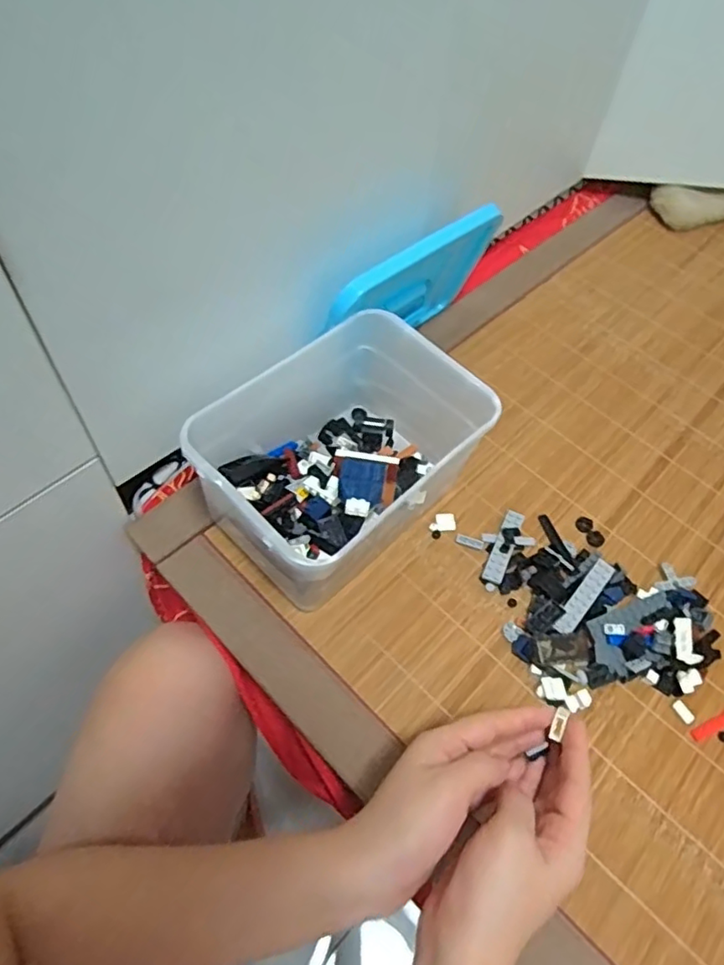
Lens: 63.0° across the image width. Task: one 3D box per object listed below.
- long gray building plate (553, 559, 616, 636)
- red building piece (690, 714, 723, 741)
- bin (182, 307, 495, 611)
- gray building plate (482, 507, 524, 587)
[{"bbox_3d":[0.183,0.095,0.486,0.017,0.007,0.079,37,61,19],"label":"long gray building plate"},{"bbox_3d":[0.269,0.182,0.445,0.047,0.004,0.009,-19,60,-16],"label":"red building piece"},{"bbox_3d":[-0.016,-0.015,0.481,0.208,0.121,0.150,-37,66,-25],"label":"bin"},{"bbox_3d":[0.124,0.055,0.511,0.018,0.006,0.076,22,60,14],"label":"gray building plate"}]

